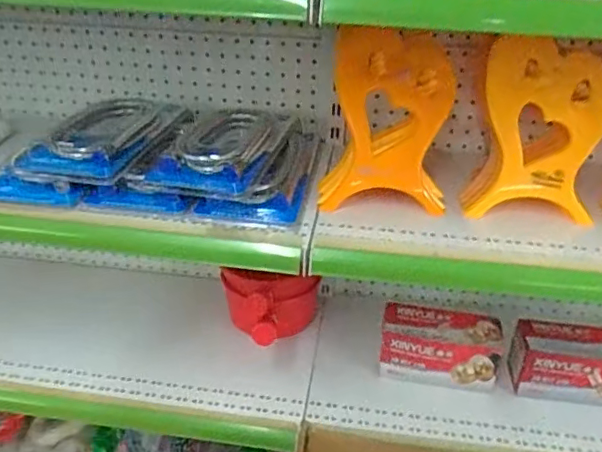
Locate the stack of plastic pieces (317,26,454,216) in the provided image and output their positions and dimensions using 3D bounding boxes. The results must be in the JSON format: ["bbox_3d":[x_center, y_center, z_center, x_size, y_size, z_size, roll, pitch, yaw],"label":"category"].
[{"bbox_3d":[0.121,-0.155,0.795,0.159,0.181,0.227,5,31,6],"label":"stack of plastic pieces"}]

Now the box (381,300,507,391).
[{"bbox_3d":[0.232,0.205,0.935,0.190,0.097,0.088,6,31,7],"label":"box"}]

